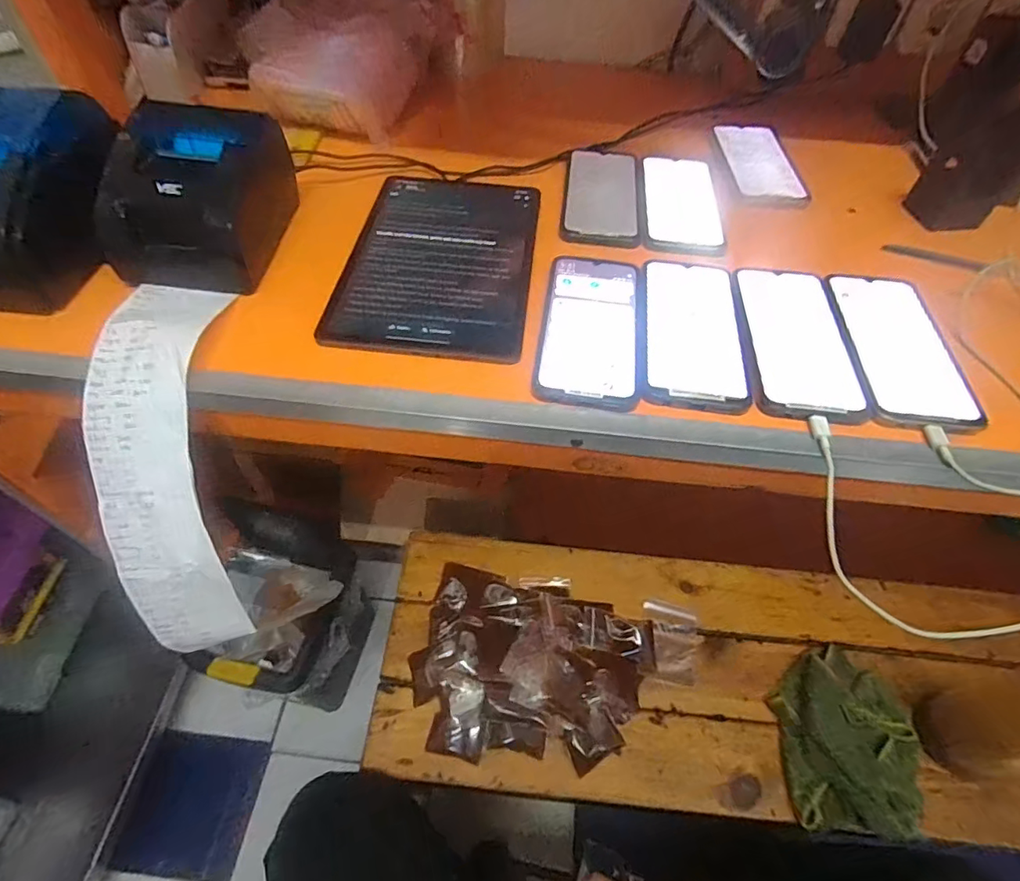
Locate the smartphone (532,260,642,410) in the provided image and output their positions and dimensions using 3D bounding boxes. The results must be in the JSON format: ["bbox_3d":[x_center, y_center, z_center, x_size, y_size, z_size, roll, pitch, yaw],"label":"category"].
[{"bbox_3d":[0.066,-0.095,0.428,0.079,0.006,0.170,8,54,2],"label":"smartphone"}]

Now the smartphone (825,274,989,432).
[{"bbox_3d":[0.314,-0.077,0.424,0.083,0.010,0.166,8,54,2],"label":"smartphone"}]

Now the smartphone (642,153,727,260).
[{"bbox_3d":[0.176,-0.249,0.546,0.075,0.011,0.184,8,54,2],"label":"smartphone"}]

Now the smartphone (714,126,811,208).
[{"bbox_3d":[0.282,-0.319,0.594,0.077,0.010,0.149,1,54,-3],"label":"smartphone"}]

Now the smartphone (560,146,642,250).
[{"bbox_3d":[0.098,-0.260,0.552,0.079,0.006,0.184,7,54,1],"label":"smartphone"}]

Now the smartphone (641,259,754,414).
[{"bbox_3d":[0.149,-0.095,0.429,0.081,0.006,0.173,9,54,2],"label":"smartphone"}]

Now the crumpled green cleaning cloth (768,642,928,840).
[{"bbox_3d":[0.378,0.330,0.586,0.136,0.044,0.174,7,54,1],"label":"crumpled green cleaning cloth"}]

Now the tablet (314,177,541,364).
[{"bbox_3d":[-0.060,-0.169,0.475,0.163,0.004,0.247,6,54,1],"label":"tablet"}]

